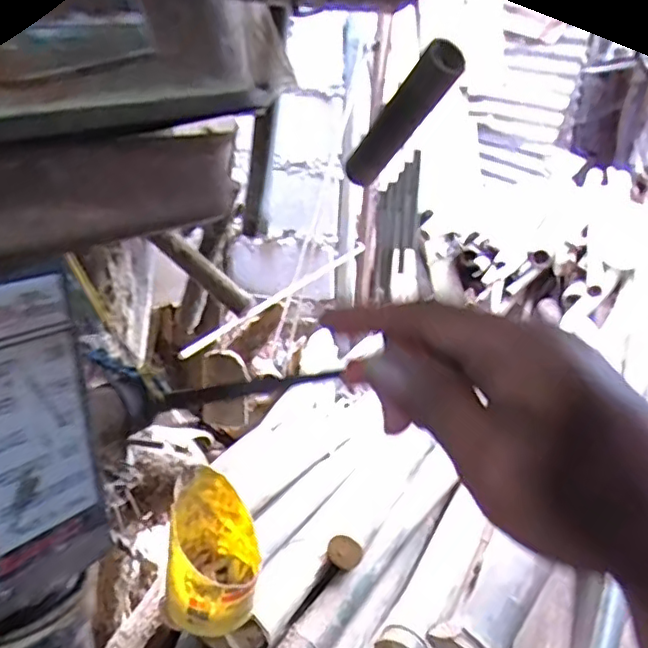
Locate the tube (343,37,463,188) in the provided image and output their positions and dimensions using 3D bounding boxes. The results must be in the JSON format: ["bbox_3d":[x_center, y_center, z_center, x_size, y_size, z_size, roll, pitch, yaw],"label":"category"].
[{"bbox_3d":[0.070,-0.190,0.568,0.028,0.037,0.177,-4,-19,-26],"label":"tube"}]

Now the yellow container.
[{"bbox_3d":[-0.110,0.225,0.609,0.085,0.135,0.098,1,18,-2],"label":"yellow container"}]

